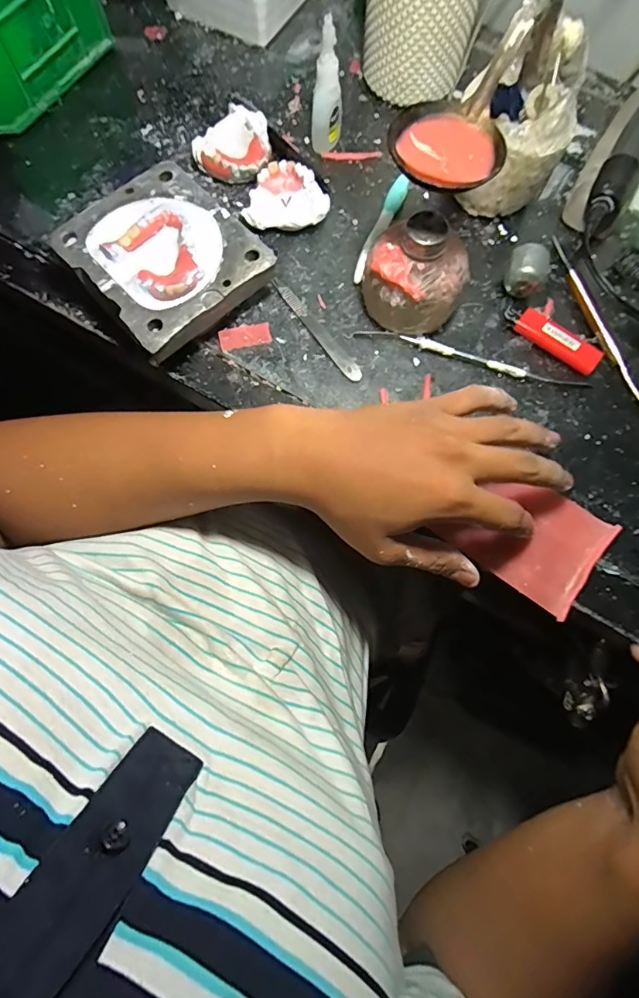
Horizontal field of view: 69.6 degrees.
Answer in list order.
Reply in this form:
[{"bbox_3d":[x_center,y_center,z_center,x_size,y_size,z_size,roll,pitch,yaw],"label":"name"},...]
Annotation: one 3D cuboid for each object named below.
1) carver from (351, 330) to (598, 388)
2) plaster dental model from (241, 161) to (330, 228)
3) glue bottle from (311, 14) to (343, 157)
[{"bbox_3d":[0.116,-0.108,0.355,0.182,0.006,0.012,16,75,3],"label":"carver"},{"bbox_3d":[-0.026,-0.250,0.383,0.067,0.028,0.057,5,75,0],"label":"plaster dental model"},{"bbox_3d":[0.006,-0.331,0.377,0.023,0.088,0.022,10,75,2],"label":"glue bottle"}]

